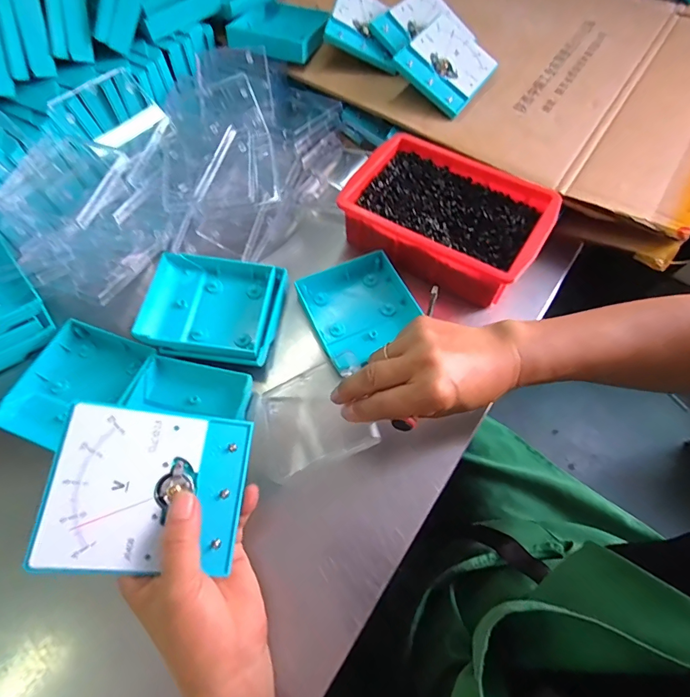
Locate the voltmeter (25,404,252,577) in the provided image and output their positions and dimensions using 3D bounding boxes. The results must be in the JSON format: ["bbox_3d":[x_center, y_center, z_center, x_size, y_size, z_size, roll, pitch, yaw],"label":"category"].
[{"bbox_3d":[-0.127,0.092,0.272,0.111,0.037,0.094,11,72,-19],"label":"voltmeter"}]

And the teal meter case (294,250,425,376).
[{"bbox_3d":[0.017,-0.043,0.423,0.107,0.024,0.114,-24,63,-11],"label":"teal meter case"}]

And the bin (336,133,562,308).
[{"bbox_3d":[0.110,-0.146,0.452,0.202,0.065,0.141,31,66,17],"label":"bin"}]

